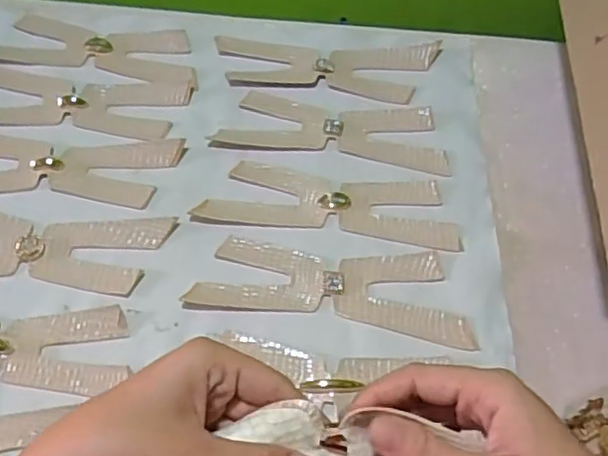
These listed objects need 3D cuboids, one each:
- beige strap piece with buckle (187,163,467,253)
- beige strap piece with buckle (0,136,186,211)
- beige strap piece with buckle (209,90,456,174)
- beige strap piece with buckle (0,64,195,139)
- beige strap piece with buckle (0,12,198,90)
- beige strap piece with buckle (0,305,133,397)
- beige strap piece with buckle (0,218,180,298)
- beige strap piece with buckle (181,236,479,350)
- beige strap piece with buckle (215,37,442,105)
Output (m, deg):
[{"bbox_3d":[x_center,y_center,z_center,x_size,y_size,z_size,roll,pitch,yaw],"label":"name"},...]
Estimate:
[{"bbox_3d":[0.025,-0.023,0.603,0.240,0.005,0.070,7,59,1],"label":"beige strap piece with buckle"},{"bbox_3d":[-0.237,-0.060,0.608,0.231,0.004,0.079,4,59,-1],"label":"beige strap piece with buckle"},{"bbox_3d":[0.030,-0.100,0.649,0.228,0.006,0.076,8,59,2],"label":"beige strap piece with buckle"},{"bbox_3d":[-0.233,-0.130,0.656,0.226,0.006,0.080,5,59,0],"label":"beige strap piece with buckle"},{"bbox_3d":[-0.226,-0.196,0.699,0.226,0.008,0.075,9,59,2],"label":"beige strap piece with buckle"},{"bbox_3d":[-0.255,0.089,0.512,0.215,0.008,0.071,4,59,-1],"label":"beige strap piece with buckle"},{"bbox_3d":[-0.238,0.015,0.562,0.232,0.004,0.077,5,59,0],"label":"beige strap piece with buckle"},{"bbox_3d":[0.027,0.047,0.559,0.237,0.004,0.081,9,59,2],"label":"beige strap piece with buckle"},{"bbox_3d":[0.026,-0.170,0.689,0.235,0.010,0.079,2,59,-2],"label":"beige strap piece with buckle"}]

